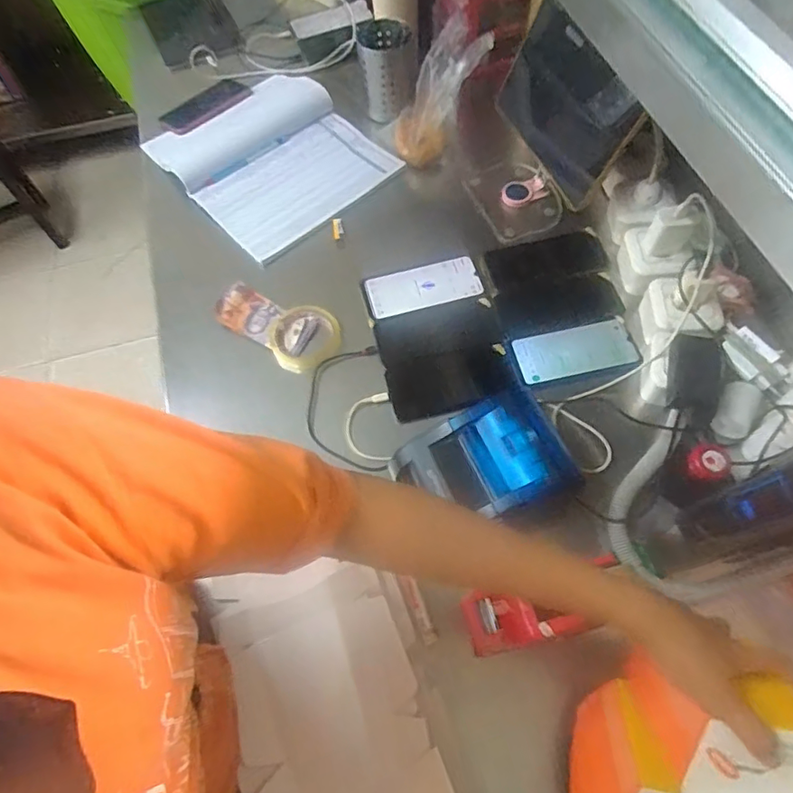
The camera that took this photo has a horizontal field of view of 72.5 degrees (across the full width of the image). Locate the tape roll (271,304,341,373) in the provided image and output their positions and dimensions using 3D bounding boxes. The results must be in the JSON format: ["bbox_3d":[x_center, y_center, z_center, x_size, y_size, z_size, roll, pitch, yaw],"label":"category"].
[{"bbox_3d":[-0.124,-0.079,0.741,0.093,0.022,0.092,-2,63,3],"label":"tape roll"}]

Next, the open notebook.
[{"bbox_3d":[-0.211,-0.401,0.908,0.303,0.046,0.352,-39,67,-15],"label":"open notebook"}]

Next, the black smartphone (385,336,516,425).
[{"bbox_3d":[0.070,-0.022,0.699,0.160,0.007,0.089,-14,63,-4],"label":"black smartphone"}]

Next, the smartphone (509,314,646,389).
[{"bbox_3d":[0.234,-0.059,0.709,0.157,0.006,0.076,-11,62,-2],"label":"smartphone"}]

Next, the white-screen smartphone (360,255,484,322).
[{"bbox_3d":[0.036,-0.158,0.776,0.167,0.012,0.073,-15,63,-4],"label":"white-screen smartphone"}]

